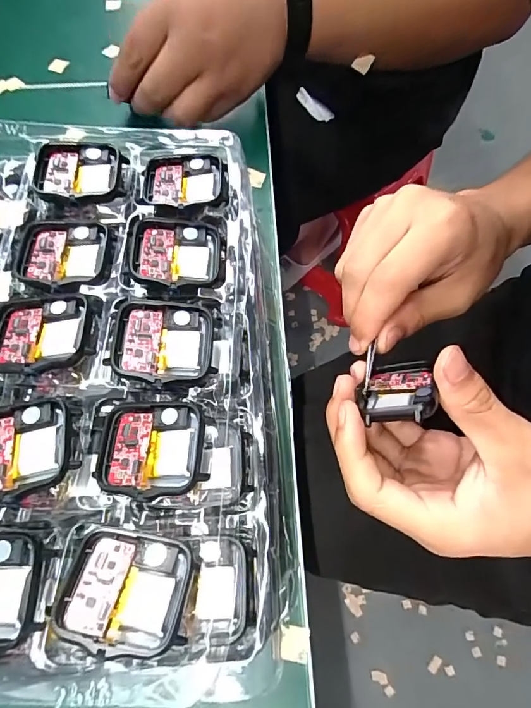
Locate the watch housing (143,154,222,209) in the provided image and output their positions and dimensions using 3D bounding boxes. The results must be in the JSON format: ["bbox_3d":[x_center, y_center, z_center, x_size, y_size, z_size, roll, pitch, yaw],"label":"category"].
[{"bbox_3d":[-0.046,-0.094,0.230,0.042,0.007,0.035,-3,67,0],"label":"watch housing"}]

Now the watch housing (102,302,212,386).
[{"bbox_3d":[-0.047,-0.007,0.186,0.042,0.007,0.036,-2,67,0],"label":"watch housing"}]

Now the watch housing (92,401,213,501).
[{"bbox_3d":[-0.047,0.038,0.171,0.045,0.006,0.038,0,68,2],"label":"watch housing"}]

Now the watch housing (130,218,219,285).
[{"bbox_3d":[-0.045,-0.050,0.209,0.042,0.013,0.038,-2,67,0],"label":"watch housing"}]

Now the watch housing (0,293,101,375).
[{"bbox_3d":[-0.101,-0.009,0.187,0.047,0.011,0.038,-5,67,-1],"label":"watch housing"}]

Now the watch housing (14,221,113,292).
[{"bbox_3d":[-0.101,-0.049,0.209,0.043,0.008,0.039,-5,67,-1],"label":"watch housing"}]

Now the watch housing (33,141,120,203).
[{"bbox_3d":[-0.101,-0.096,0.223,0.042,0.008,0.038,-7,67,-2],"label":"watch housing"}]

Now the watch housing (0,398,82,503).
[{"bbox_3d":[-0.100,0.039,0.168,0.046,0.013,0.038,-12,67,-4],"label":"watch housing"}]

